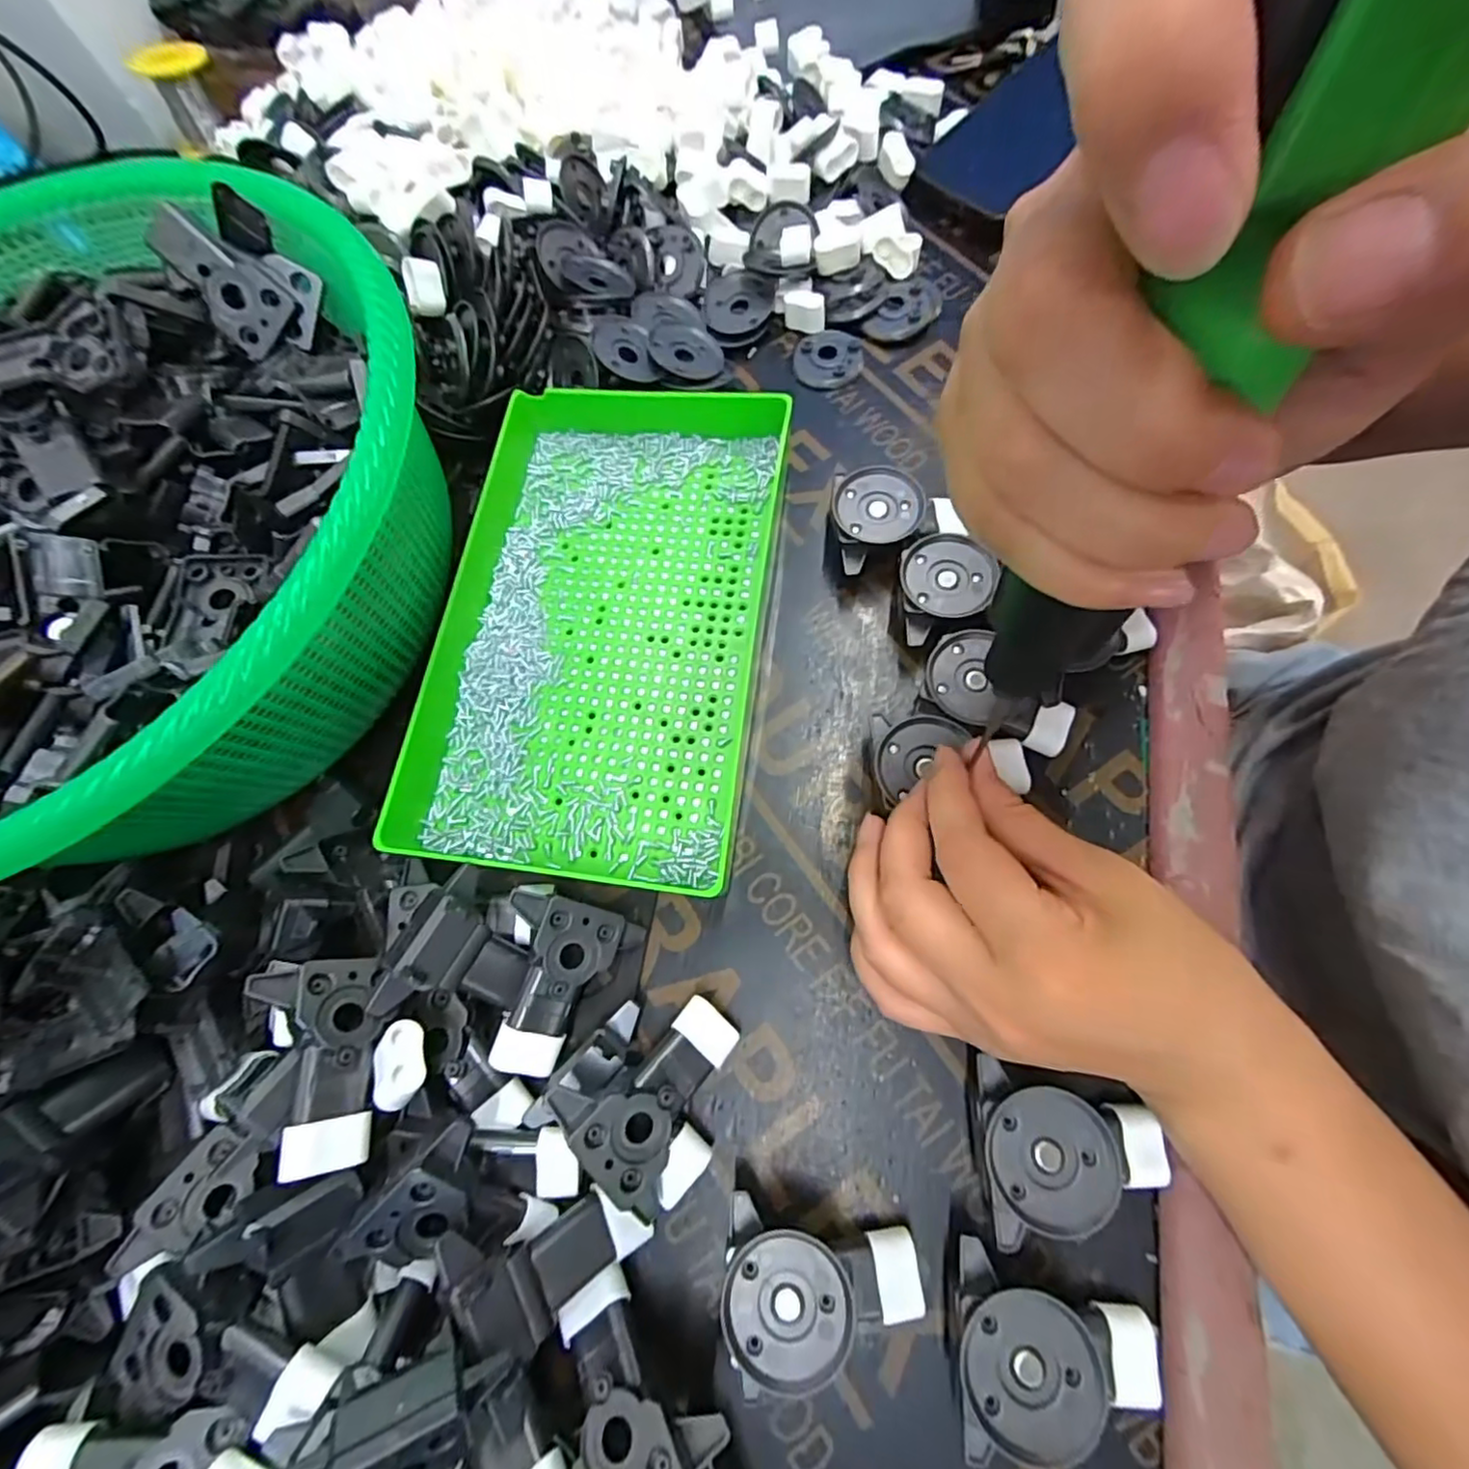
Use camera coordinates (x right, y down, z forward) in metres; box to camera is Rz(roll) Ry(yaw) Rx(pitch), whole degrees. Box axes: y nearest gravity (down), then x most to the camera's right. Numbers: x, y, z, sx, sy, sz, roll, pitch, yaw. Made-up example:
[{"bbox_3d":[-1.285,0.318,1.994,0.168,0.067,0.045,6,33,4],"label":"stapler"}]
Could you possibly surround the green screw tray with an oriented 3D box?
[{"bbox_3d":[-0.068,-0.057,0.296,0.158,0.026,0.238,7,73,3],"label":"green screw tray"}]

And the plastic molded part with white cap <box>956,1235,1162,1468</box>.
[{"bbox_3d":[0.104,0.197,0.204,0.066,0.031,0.050,-5,73,-1],"label":"plastic molded part with white cap"}]

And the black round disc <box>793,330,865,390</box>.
[{"bbox_3d":[0.054,-0.215,0.354,0.038,0.008,0.036,0,73,1],"label":"black round disc"}]

